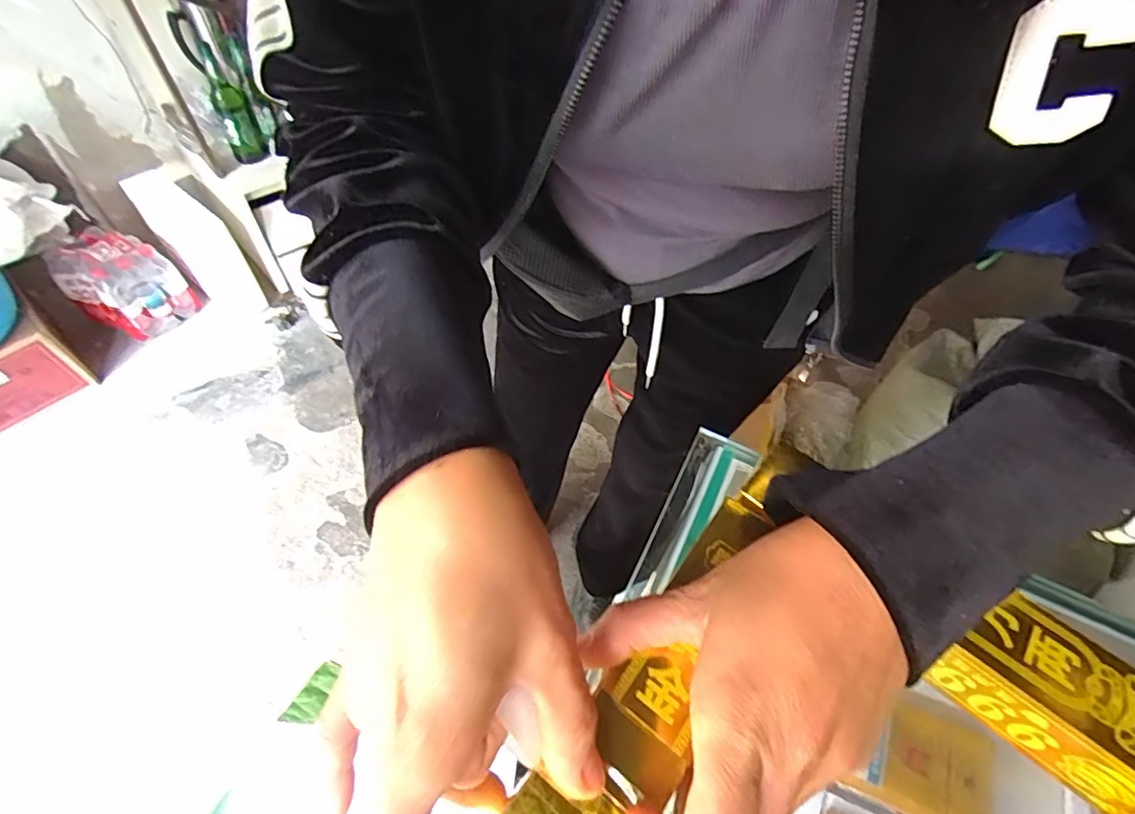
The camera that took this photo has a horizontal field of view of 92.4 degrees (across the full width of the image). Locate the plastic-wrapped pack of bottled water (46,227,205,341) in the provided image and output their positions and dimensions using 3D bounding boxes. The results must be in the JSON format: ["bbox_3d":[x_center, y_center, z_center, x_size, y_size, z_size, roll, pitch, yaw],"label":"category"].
[{"bbox_3d":[-1.130,-0.320,1.395,0.237,0.270,0.127,-35,63,-24],"label":"plastic-wrapped pack of bottled water"}]

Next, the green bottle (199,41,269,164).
[{"bbox_3d":[-0.734,-0.653,1.195,0.075,0.232,0.064,-22,58,-17],"label":"green bottle"}]

